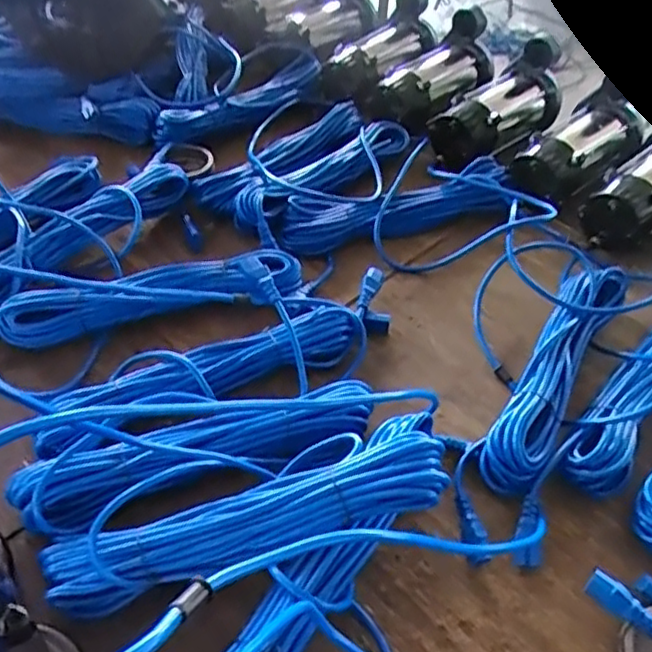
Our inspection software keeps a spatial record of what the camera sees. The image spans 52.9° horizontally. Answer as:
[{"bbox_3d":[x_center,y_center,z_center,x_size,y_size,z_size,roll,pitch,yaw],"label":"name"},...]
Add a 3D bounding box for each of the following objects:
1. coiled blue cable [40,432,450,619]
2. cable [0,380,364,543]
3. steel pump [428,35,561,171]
[{"bbox_3d":[-0.061,0.158,0.561,0.339,0.065,0.080,-18,49,0],"label":"coiled blue cable"},{"bbox_3d":[-0.113,0.120,0.624,0.343,0.053,0.089,-13,49,-16],"label":"cable"},{"bbox_3d":[0.282,-0.353,1.076,0.124,0.152,0.276,32,52,24],"label":"steel pump"}]

